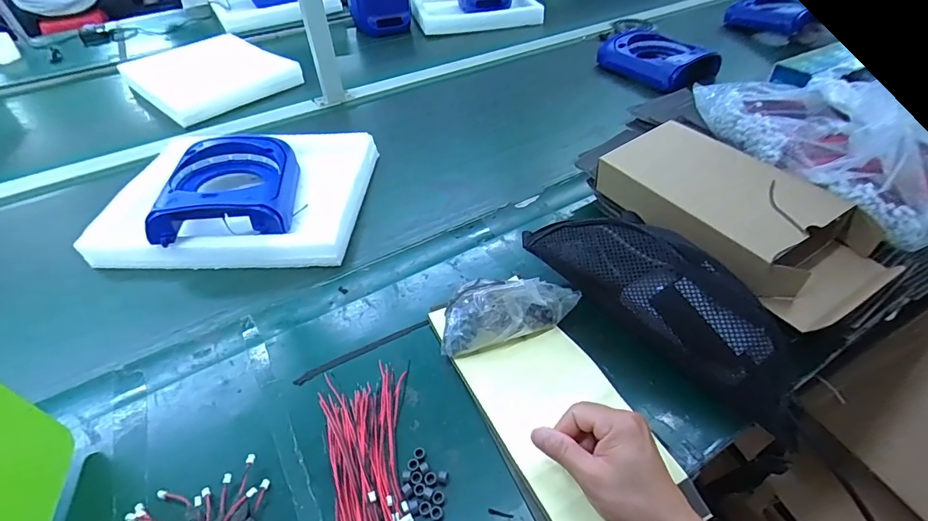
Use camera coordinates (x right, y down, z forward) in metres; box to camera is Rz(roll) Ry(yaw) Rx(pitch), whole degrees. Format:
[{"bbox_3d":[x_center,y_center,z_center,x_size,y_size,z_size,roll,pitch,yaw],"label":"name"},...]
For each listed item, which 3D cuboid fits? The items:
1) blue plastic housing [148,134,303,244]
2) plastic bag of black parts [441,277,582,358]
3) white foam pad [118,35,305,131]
[{"bbox_3d":[-0.338,-0.112,0.640,0.163,0.060,0.213,-7,46,-5],"label":"blue plastic housing"},{"bbox_3d":[0.044,0.048,0.481,0.148,0.087,0.067,-12,46,-10],"label":"plastic bag of black parts"},{"bbox_3d":[-0.588,-0.430,1.003,0.338,0.051,0.284,30,54,28],"label":"white foam pad"}]

